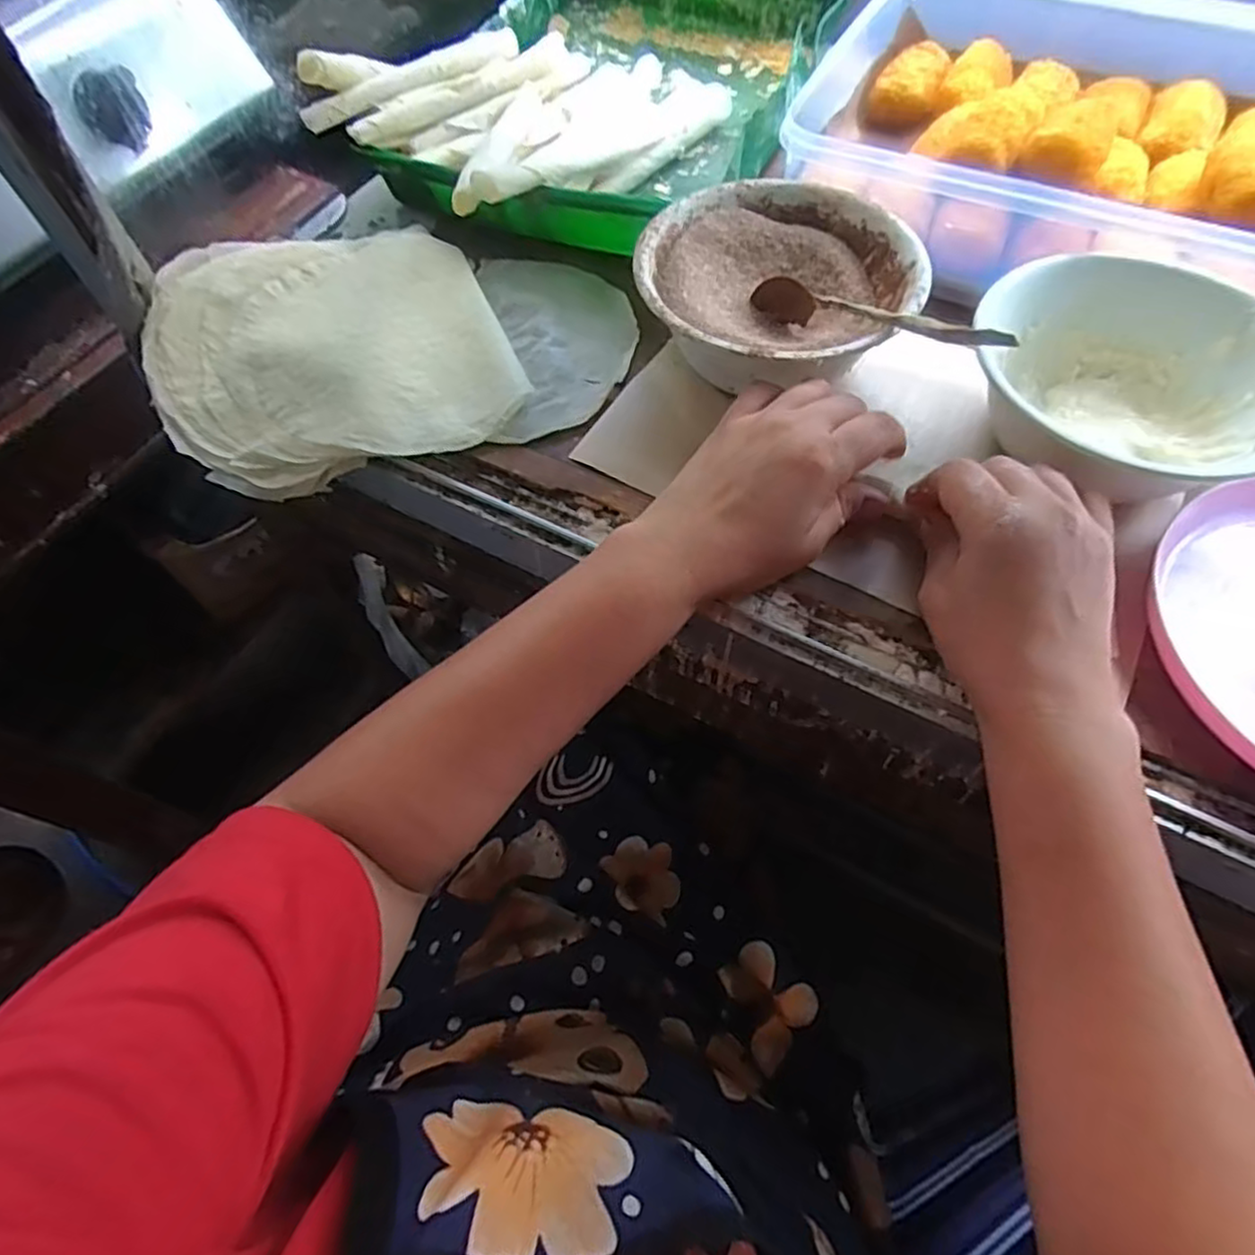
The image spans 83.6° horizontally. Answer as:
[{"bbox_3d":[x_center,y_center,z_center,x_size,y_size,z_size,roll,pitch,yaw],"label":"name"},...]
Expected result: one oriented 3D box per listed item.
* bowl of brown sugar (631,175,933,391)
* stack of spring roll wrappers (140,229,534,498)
[{"bbox_3d":[0.085,-0.188,0.402,0.149,0.060,0.150,-2,63,3],"label":"bowl of brown sugar"},{"bbox_3d":[-0.174,-0.175,0.421,0.199,0.040,0.189,-12,63,-2],"label":"stack of spring roll wrappers"}]

